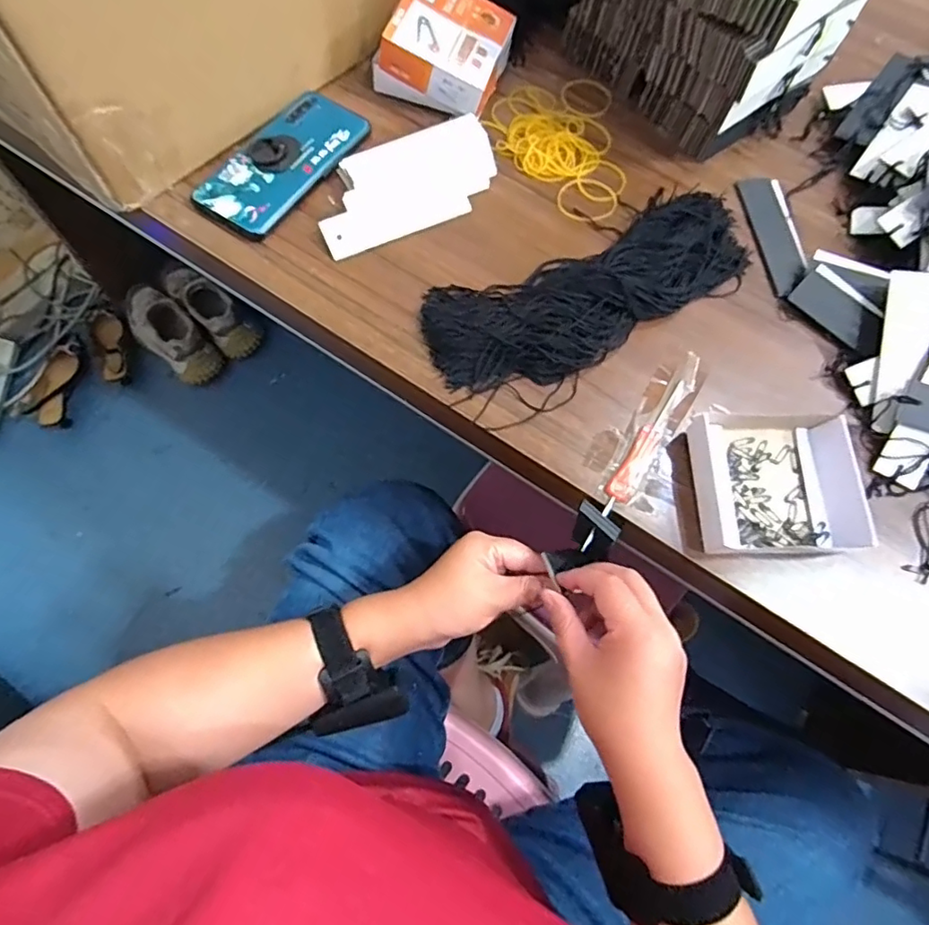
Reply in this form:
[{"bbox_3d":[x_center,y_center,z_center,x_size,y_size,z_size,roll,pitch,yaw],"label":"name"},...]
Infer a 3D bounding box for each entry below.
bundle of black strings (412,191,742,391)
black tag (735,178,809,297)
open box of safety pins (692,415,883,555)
[{"bbox_3d":[0.105,-0.134,0.442,0.277,0.028,0.106,-22,72,-10],"label":"bundle of black strings"},{"bbox_3d":[0.272,-0.201,0.487,0.042,0.006,0.122,-7,68,3],"label":"black tag"},{"bbox_3d":[0.220,0.012,0.394,0.110,0.025,0.098,1,70,-2],"label":"open box of safety pins"}]

